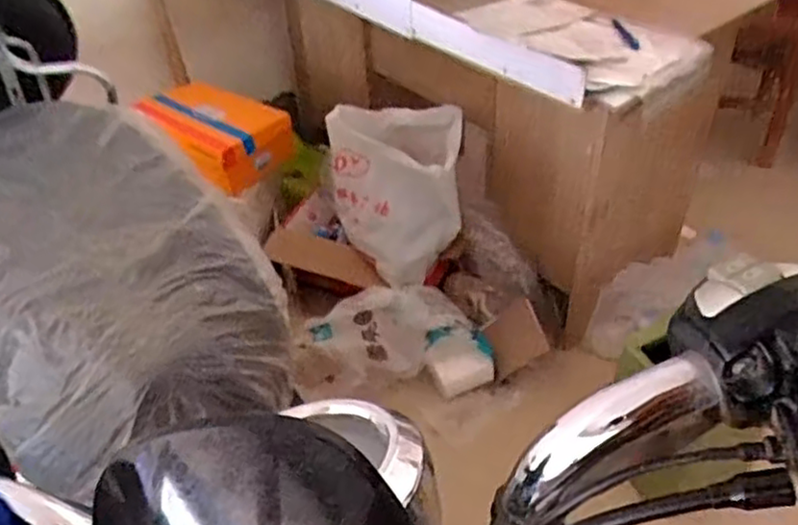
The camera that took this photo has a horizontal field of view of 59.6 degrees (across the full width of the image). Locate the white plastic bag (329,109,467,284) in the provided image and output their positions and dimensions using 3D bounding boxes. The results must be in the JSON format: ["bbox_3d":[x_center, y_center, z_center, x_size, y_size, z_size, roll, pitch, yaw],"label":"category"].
[{"bbox_3d":[-0.006,-0.181,1.603,0.289,0.347,0.302,-5,42,-1],"label":"white plastic bag"}]

